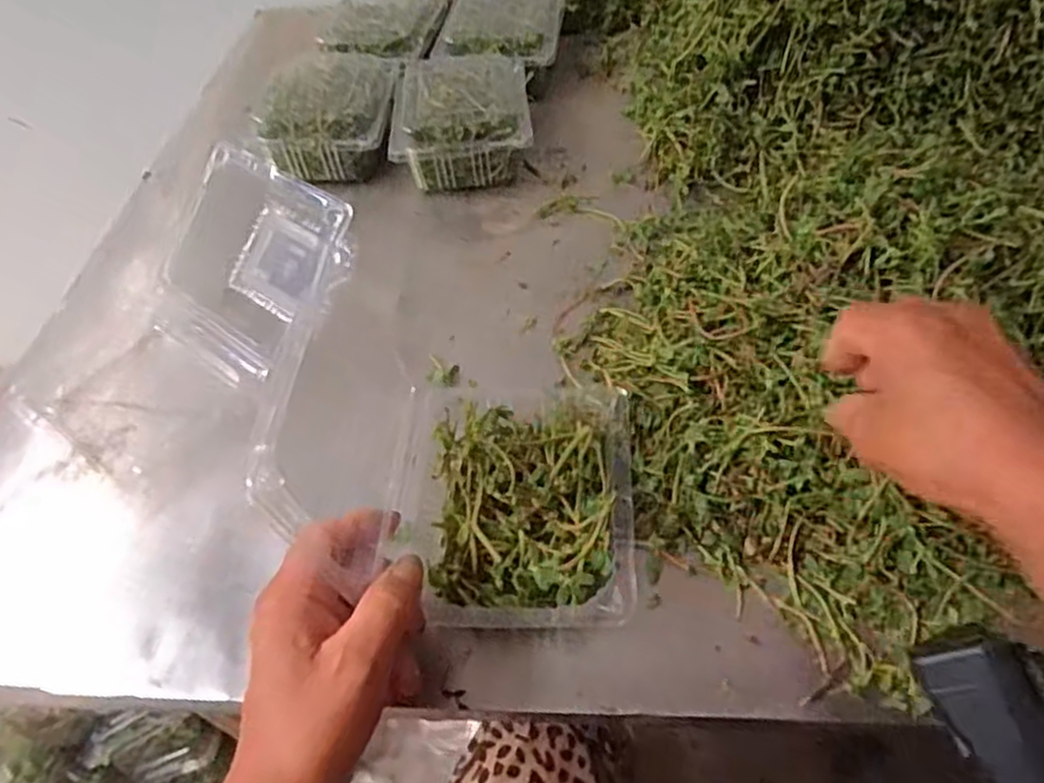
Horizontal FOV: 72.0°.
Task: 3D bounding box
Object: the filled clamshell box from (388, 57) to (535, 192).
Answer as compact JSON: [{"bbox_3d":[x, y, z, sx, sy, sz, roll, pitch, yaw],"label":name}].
[{"bbox_3d":[-0.050,-0.231,0.617,0.113,0.062,0.131,-6,51,1],"label":"filled clamshell box"}]

